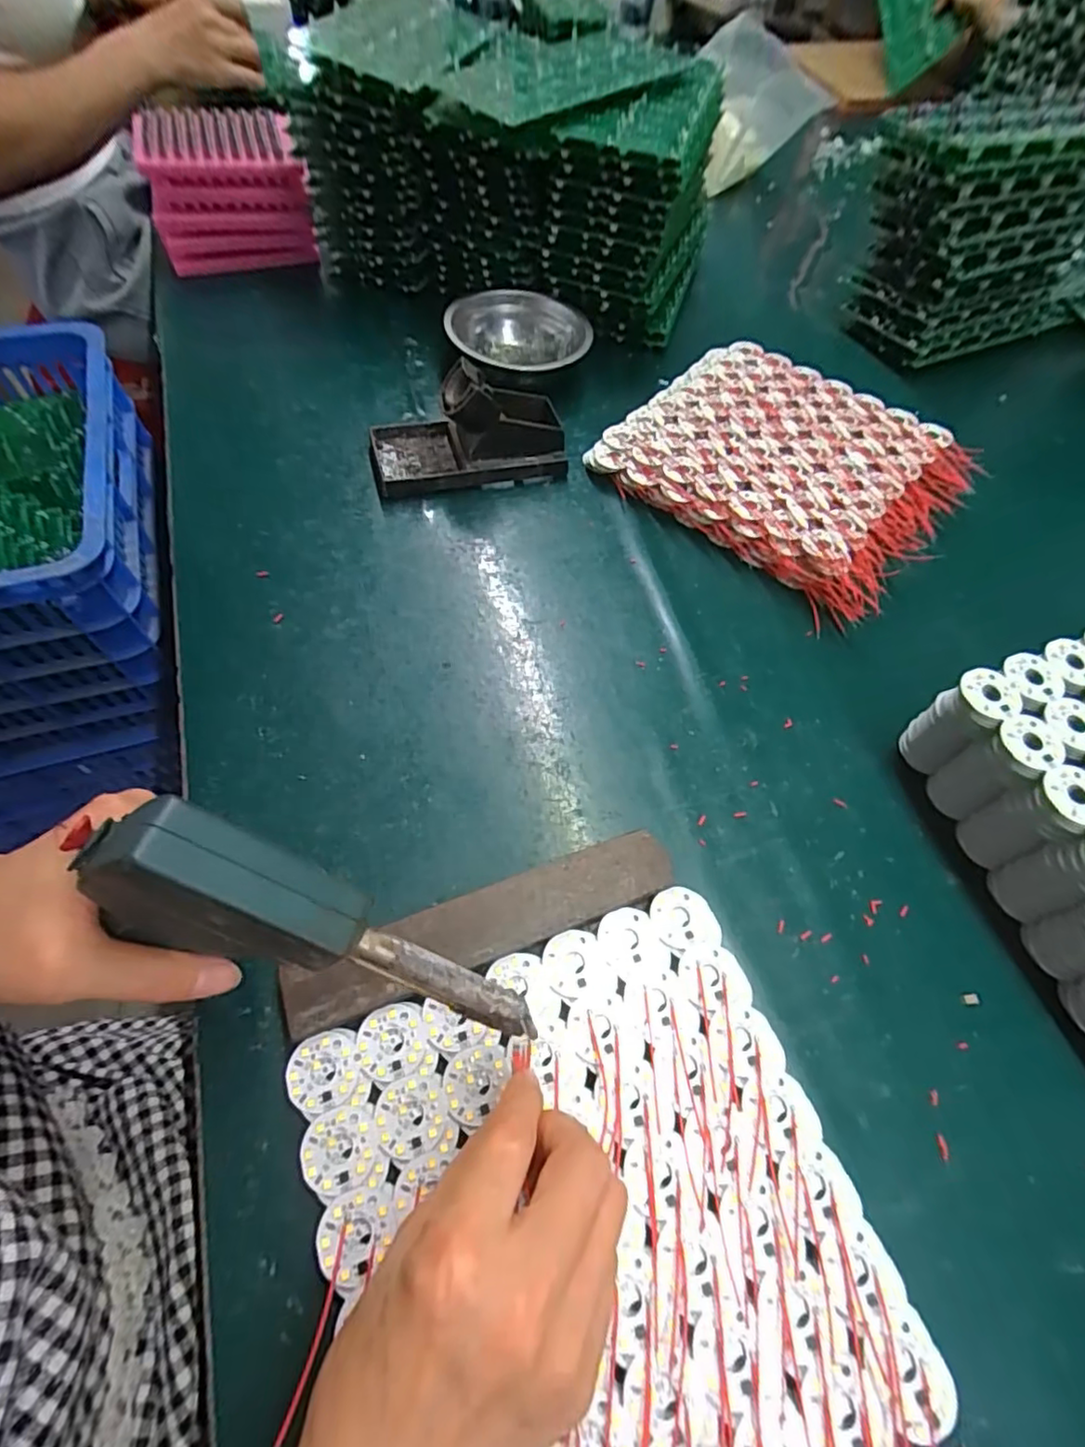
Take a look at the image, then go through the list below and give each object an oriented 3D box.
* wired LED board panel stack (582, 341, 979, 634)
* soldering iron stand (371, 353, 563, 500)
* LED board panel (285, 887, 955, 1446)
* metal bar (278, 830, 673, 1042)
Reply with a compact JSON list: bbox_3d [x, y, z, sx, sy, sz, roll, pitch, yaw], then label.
[{"bbox_3d":[0.203,-0.220,0.504,0.249,0.036,0.226,40,65,16],"label":"wired LED board panel stack"},{"bbox_3d":[-0.060,-0.232,0.470,0.151,0.065,0.072,-13,63,-12],"label":"soldering iron stand"},{"bbox_3d":[0.026,0.208,0.254,0.211,0.009,0.216,-18,63,-14],"label":"LED board panel"},{"bbox_3d":[-0.027,0.104,0.308,0.197,0.019,0.036,-19,64,-15],"label":"metal bar"}]

